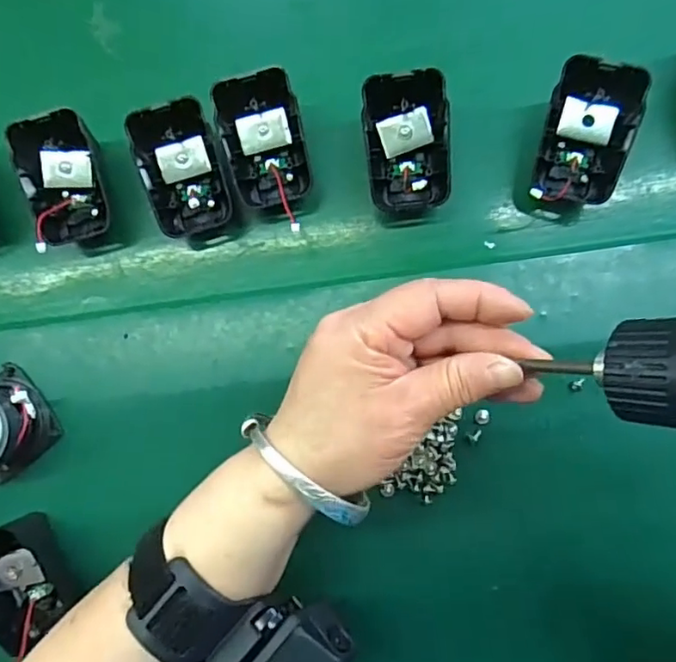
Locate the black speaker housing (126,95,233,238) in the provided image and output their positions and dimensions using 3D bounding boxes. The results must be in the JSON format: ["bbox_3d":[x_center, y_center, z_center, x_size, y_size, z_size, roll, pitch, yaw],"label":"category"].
[{"bbox_3d":[-0.086,-0.089,0.324,0.046,0.037,0.064,-12,85,2],"label":"black speaker housing"}]

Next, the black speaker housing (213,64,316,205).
[{"bbox_3d":[-0.042,-0.105,0.318,0.044,0.024,0.067,-10,111,7],"label":"black speaker housing"}]

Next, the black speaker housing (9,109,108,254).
[{"bbox_3d":[-0.156,-0.084,0.329,0.048,0.038,0.071,-1,88,6],"label":"black speaker housing"}]

